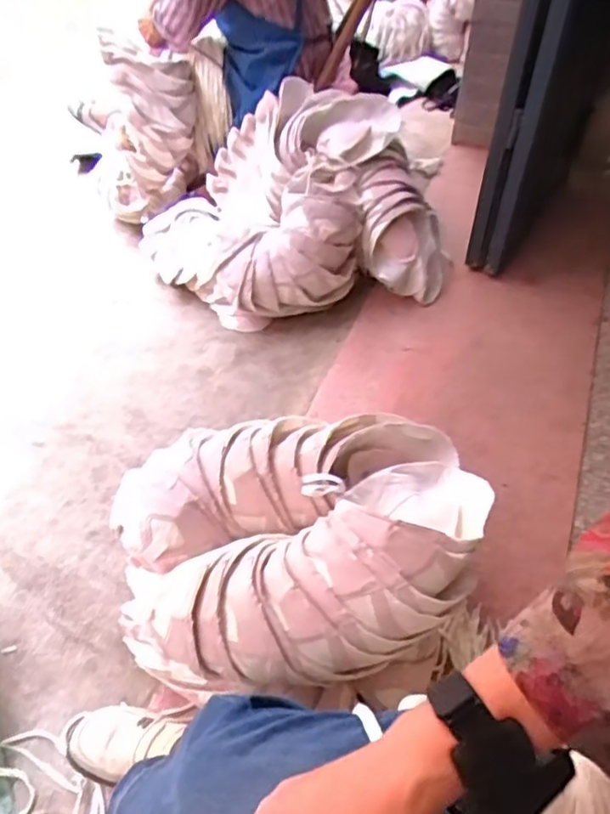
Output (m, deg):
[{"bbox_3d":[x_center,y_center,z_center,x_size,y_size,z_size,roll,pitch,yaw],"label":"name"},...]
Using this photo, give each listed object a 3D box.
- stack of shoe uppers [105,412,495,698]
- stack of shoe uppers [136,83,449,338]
[{"bbox_3d":[0.004,0.163,0.790,0.485,0.164,0.341,-10,48,-8],"label":"stack of shoe uppers"},{"bbox_3d":[-0.015,-0.438,1.426,0.631,0.361,0.421,-18,50,-16],"label":"stack of shoe uppers"}]

